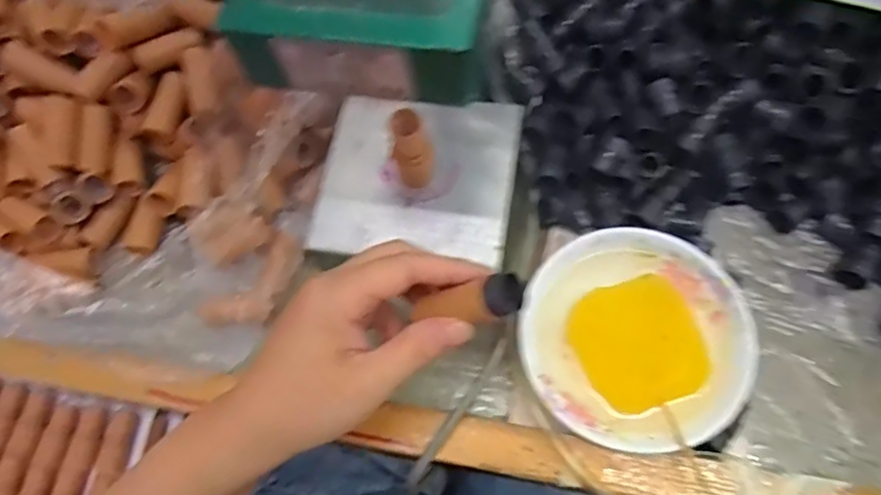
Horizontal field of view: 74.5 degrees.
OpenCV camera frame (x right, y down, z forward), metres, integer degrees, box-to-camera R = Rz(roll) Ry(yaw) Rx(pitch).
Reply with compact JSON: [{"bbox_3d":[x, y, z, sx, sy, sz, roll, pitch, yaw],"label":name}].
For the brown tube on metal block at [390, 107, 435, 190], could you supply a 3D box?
[{"bbox_3d":[-0.017,-0.058,0.349,0.022,0.052,0.024,-2,69,5],"label":"brown tube on metal block"}]

